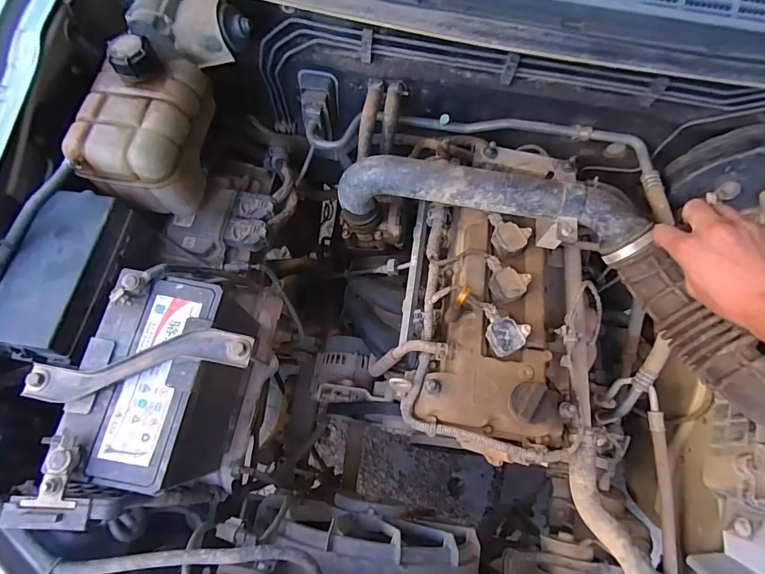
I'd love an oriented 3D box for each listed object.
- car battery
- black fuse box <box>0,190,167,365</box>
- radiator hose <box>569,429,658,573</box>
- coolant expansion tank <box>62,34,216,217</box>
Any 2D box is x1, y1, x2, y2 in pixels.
[{"bbox_3d":[-0.265,0.119,0.536,0.126,0.206,0.224,11,73,1],"label":"car battery"},{"bbox_3d":[-0.390,-0.010,0.555,0.107,0.135,0.222,6,73,0],"label":"black fuse box"},{"bbox_3d":[0.290,0.310,0.527,0.041,0.069,0.254,-1,39,-2],"label":"radiator hose"},{"bbox_3d":[-0.326,-0.221,0.585,0.129,0.148,0.191,6,73,0],"label":"coolant expansion tank"}]

